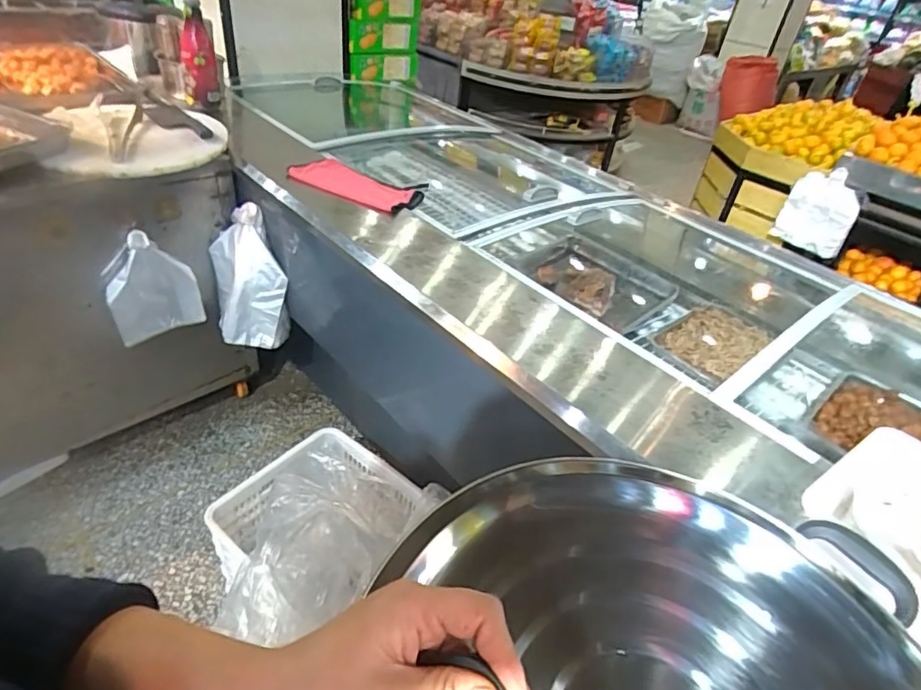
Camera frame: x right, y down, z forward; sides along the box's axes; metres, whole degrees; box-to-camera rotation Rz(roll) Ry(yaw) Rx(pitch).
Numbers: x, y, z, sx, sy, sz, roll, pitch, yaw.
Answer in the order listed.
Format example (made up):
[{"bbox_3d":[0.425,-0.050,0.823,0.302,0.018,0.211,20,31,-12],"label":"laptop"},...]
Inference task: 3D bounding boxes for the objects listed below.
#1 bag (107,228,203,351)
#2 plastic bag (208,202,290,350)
[{"bbox_3d":[-0.737,-0.133,1.310,0.196,0.235,0.059,-17,44,-28],"label":"bag"},{"bbox_3d":[-0.541,-0.170,1.392,0.166,0.303,0.189,-10,41,-22],"label":"plastic bag"}]

